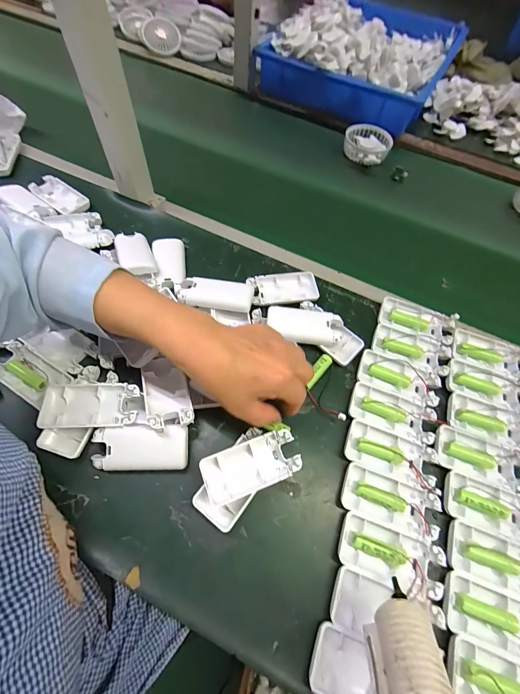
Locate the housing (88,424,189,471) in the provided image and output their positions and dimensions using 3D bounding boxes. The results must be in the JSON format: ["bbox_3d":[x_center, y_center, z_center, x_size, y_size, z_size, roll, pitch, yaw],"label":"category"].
[{"bbox_3d":[-0.121,0.102,0.322,0.093,0.012,0.045,-1,87,-3],"label":"housing"}]

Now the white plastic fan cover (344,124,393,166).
[{"bbox_3d":[0.208,-0.394,0.622,0.088,0.028,0.105,21,63,6],"label":"white plastic fan cover"}]

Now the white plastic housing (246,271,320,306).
[{"bbox_3d":[0.032,-0.078,0.437,0.092,0.014,0.050,-8,64,-8],"label":"white plastic housing"}]

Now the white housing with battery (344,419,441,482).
[{"bbox_3d":[0.140,0.112,0.345,0.094,0.014,0.049,11,63,2],"label":"white housing with battery"}]

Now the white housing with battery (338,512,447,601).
[{"bbox_3d":[0.123,0.196,0.300,0.094,0.014,0.046,20,63,6],"label":"white housing with battery"}]

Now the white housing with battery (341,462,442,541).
[{"bbox_3d":[0.131,0.156,0.322,0.093,0.013,0.044,20,63,6],"label":"white housing with battery"}]

